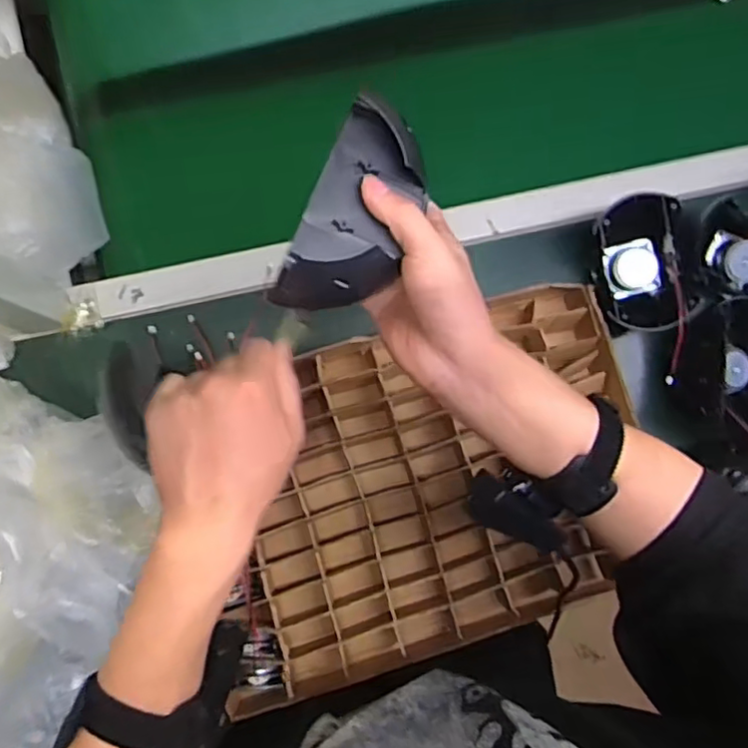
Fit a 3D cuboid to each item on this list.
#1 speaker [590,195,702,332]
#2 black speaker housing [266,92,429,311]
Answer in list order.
[{"bbox_3d":[0.267,-0.109,0.661,0.089,0.068,0.133,-10,85,-5],"label":"speaker"},{"bbox_3d":[-0.008,-0.087,0.360,0.057,0.036,0.118,22,91,-2],"label":"black speaker housing"}]

